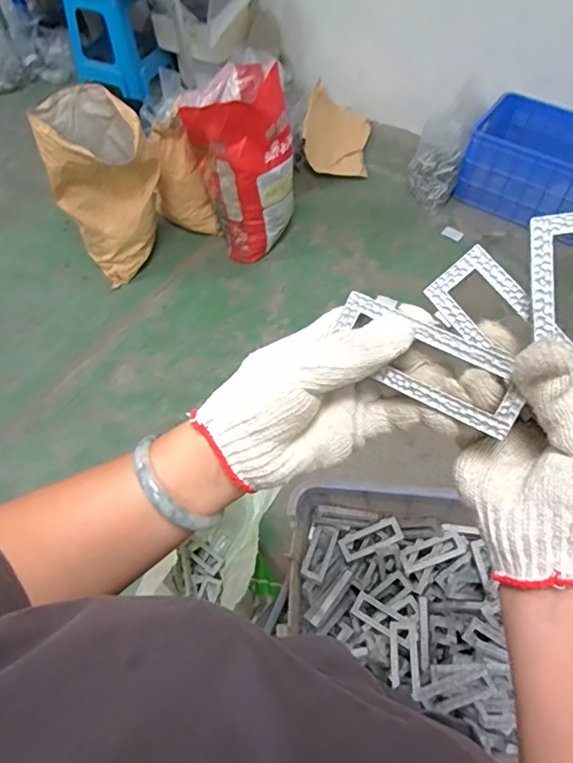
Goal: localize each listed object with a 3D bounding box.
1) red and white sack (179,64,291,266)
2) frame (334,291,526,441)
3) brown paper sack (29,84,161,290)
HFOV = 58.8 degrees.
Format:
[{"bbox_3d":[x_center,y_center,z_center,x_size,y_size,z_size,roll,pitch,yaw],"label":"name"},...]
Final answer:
[{"bbox_3d":[-0.150,-0.715,1.711,0.330,0.521,0.318,-5,57,-4],"label":"red and white sack"},{"bbox_3d":[0.078,-0.012,0.287,0.110,0.004,0.042,32,101,18],"label":"frame"},{"bbox_3d":[-0.593,-0.631,1.700,0.316,0.548,0.259,-23,60,-14],"label":"brown paper sack"}]

